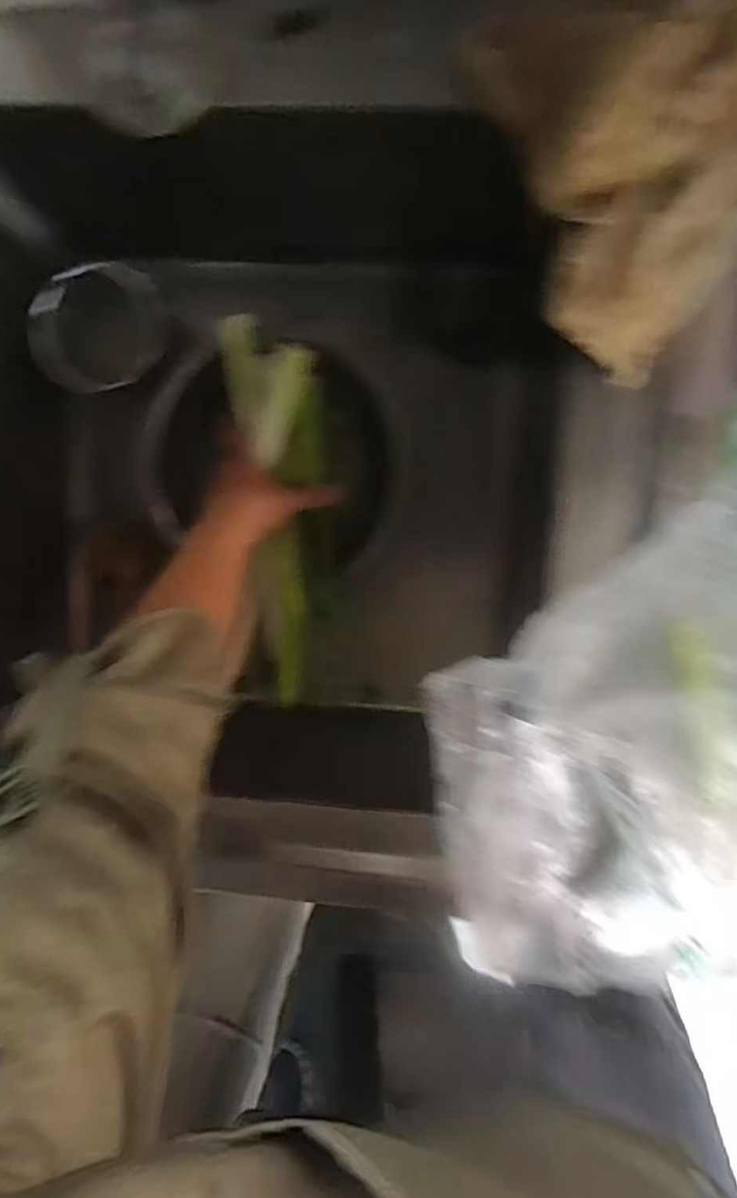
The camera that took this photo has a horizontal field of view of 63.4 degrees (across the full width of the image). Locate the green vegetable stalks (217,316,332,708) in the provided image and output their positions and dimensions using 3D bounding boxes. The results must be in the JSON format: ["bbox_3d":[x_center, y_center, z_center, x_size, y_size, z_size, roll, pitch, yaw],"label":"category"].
[{"bbox_3d":[-0.085,-0.087,0.563,0.094,0.040,0.355,-3,90,5],"label":"green vegetable stalks"}]

